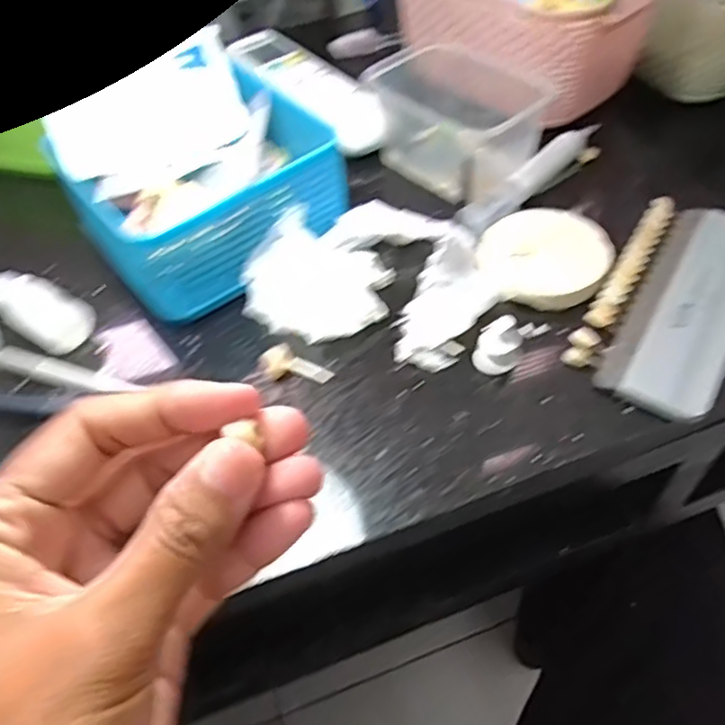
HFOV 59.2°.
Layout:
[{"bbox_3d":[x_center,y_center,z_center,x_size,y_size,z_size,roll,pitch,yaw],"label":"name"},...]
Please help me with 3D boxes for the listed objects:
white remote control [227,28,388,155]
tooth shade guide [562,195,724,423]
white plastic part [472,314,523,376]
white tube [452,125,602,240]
[{"bbox_3d":[-0.041,-0.207,0.477,0.050,0.015,0.175,-31,59,-18],"label":"white remote control"},{"bbox_3d":[0.164,-0.035,0.335,0.068,0.009,0.147,27,60,20],"label":"tooth shade guide"},{"bbox_3d":[0.066,-0.009,0.313,0.021,0.025,0.017,14,57,12],"label":"white plastic part"},{"bbox_3d":[0.108,-0.119,0.397,0.130,0.012,0.020,-39,62,-22],"label":"white tube"}]

